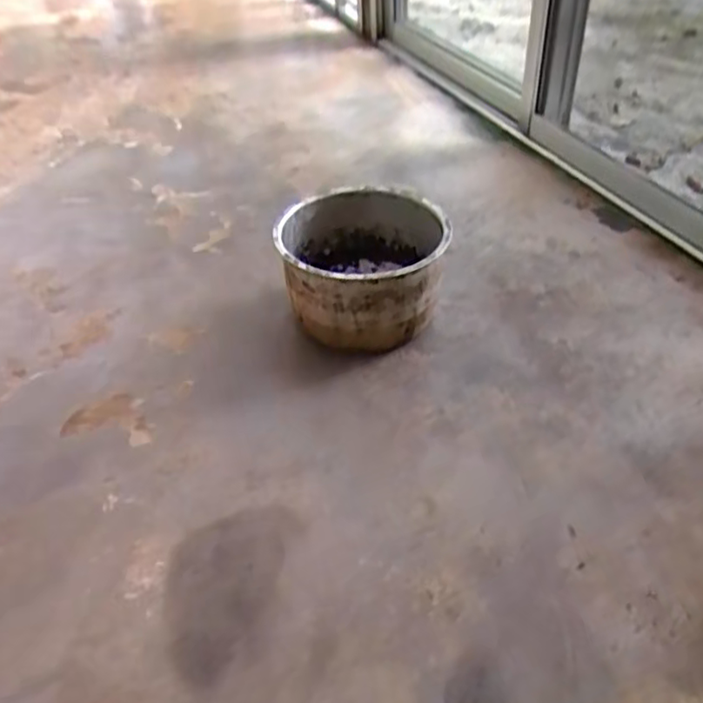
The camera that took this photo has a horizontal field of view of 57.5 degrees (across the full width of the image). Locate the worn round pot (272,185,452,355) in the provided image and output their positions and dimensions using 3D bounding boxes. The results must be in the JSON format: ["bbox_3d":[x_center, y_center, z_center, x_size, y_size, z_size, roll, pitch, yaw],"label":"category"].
[{"bbox_3d":[0.016,-0.103,0.836,0.203,0.139,0.217,-2,42,2],"label":"worn round pot"}]

